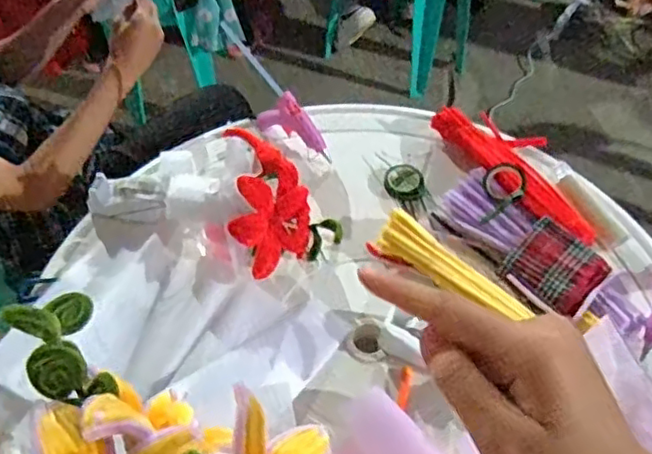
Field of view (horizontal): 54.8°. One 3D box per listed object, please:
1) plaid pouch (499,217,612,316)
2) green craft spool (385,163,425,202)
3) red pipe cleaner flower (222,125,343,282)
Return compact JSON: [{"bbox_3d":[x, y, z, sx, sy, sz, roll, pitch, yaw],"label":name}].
[{"bbox_3d":[0.304,0.052,0.829,0.101,0.027,0.112,-36,62,-26],"label":"plaid pouch"},{"bbox_3d":[0.118,-0.068,0.943,0.055,0.015,0.068,-4,53,-5],"label":"green craft spool"},{"bbox_3d":[-0.063,-0.034,0.823,0.139,0.139,0.185,-12,54,-11],"label":"red pipe cleaner flower"}]

